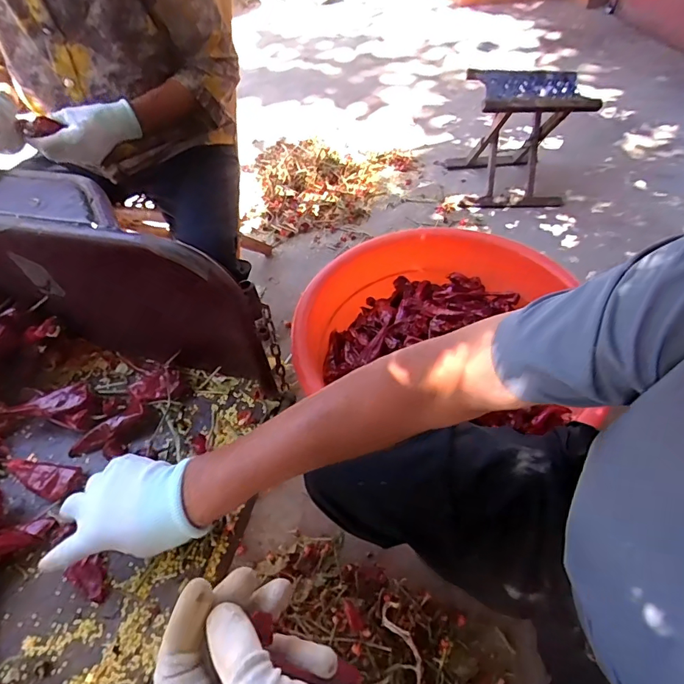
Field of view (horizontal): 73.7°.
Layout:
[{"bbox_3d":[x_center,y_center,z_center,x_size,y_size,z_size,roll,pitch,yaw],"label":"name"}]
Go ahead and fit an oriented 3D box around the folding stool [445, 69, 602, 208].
[{"bbox_3d":[0.519,-0.622,1.365,0.301,0.336,0.281,1,51,4],"label":"folding stool"}]

